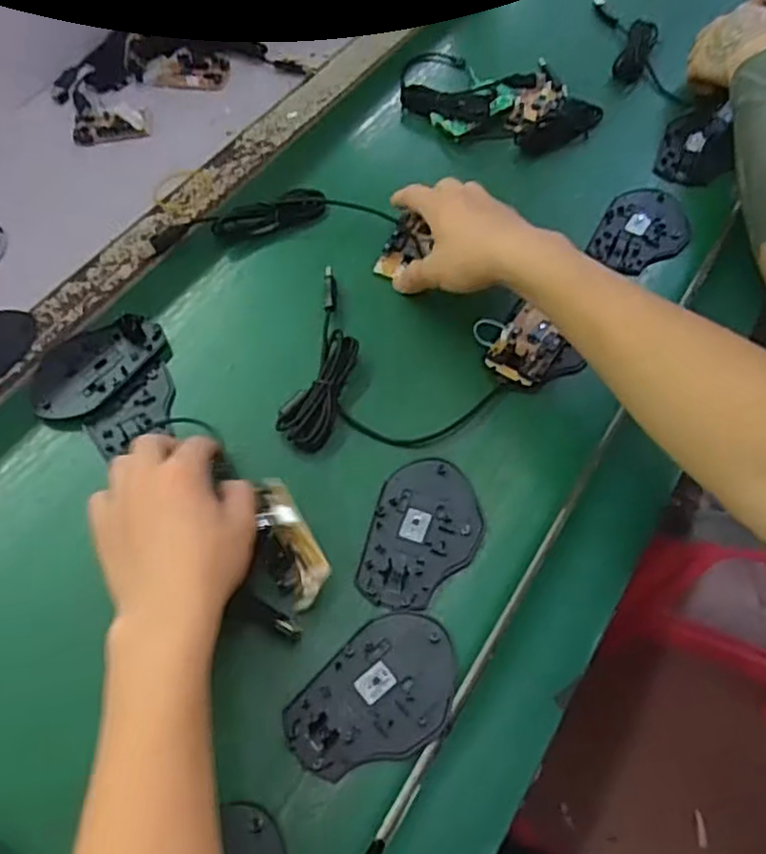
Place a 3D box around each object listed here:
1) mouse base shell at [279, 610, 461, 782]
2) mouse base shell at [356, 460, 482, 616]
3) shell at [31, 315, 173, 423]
[{"bbox_3d":[-0.002,0.159,0.414,0.072,0.004,0.106,39,66,24],"label":"mouse base shell"},{"bbox_3d":[0.027,0.069,0.471,0.071,0.004,0.108,12,58,10],"label":"mouse base shell"},{"bbox_3d":[-0.225,-0.051,0.550,0.075,0.015,0.107,37,65,23],"label":"shell"}]

